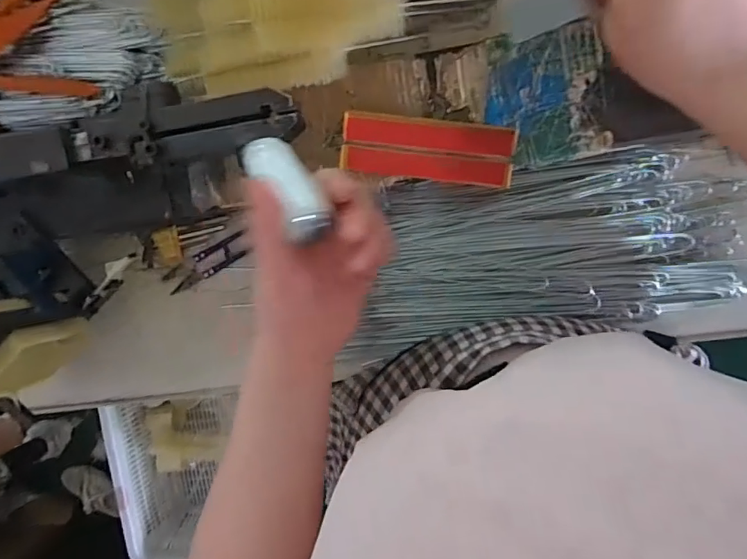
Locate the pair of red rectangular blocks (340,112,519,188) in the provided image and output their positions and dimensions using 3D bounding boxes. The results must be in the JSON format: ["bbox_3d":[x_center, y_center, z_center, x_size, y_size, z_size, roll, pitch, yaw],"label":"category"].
[{"bbox_3d":[0.044,-0.107,0.418,0.137,0.014,0.047,9,98,5],"label":"pair of red rectangular blocks"}]

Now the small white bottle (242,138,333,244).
[{"bbox_3d":[-0.052,-0.057,0.292,0.026,0.019,0.092,-44,48,9],"label":"small white bottle"}]

